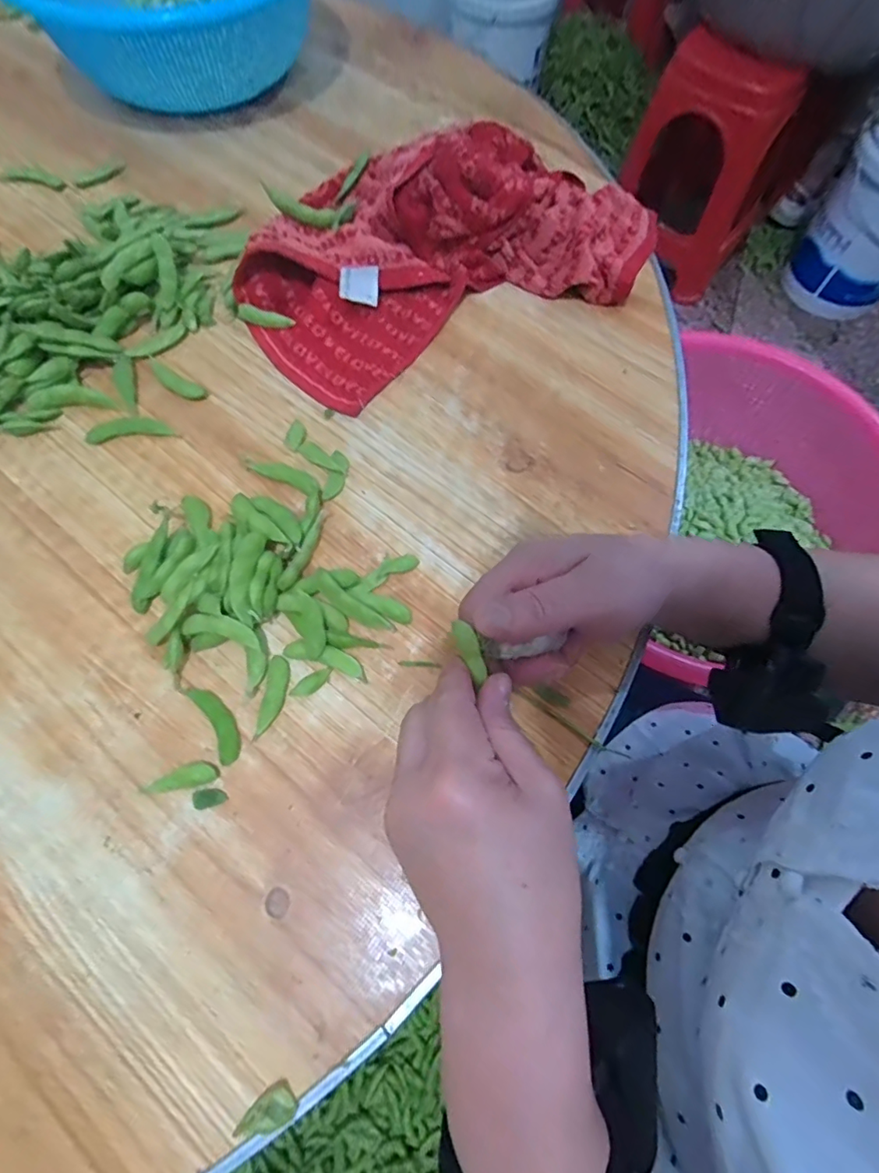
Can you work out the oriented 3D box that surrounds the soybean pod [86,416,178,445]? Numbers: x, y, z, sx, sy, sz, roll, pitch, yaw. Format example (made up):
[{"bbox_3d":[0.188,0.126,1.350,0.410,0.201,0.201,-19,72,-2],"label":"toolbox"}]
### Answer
[{"bbox_3d":[-0.217,-0.112,0.366,0.057,0.005,0.019,-8,68,-4],"label":"soybean pod"}]

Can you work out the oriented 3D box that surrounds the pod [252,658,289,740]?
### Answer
[{"bbox_3d":[-0.096,0.063,0.300,0.013,0.006,0.046,8,68,3],"label":"pod"}]

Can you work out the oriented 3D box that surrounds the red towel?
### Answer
[{"bbox_3d":[0.018,-0.274,0.402,0.349,0.062,0.191,-26,70,-10],"label":"red towel"}]

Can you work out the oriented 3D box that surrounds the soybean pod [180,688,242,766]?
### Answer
[{"bbox_3d":[-0.127,0.076,0.295,0.016,0.005,0.050,-33,72,-13],"label":"soybean pod"}]

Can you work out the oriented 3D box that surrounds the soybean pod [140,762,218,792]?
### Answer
[{"bbox_3d":[-0.142,0.104,0.282,0.039,0.006,0.012,-10,68,-4],"label":"soybean pod"}]

